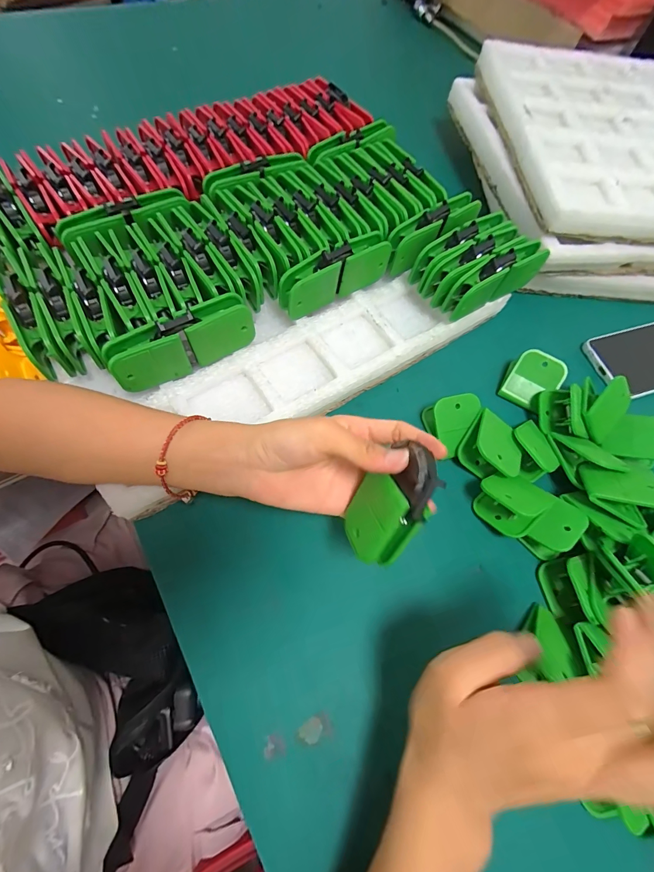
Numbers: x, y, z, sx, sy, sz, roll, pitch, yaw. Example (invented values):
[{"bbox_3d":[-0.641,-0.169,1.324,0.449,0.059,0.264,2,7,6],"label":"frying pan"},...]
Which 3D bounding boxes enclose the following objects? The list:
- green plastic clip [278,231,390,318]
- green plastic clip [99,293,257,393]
[{"bbox_3d":[0.008,-0.150,0.340,0.114,0.056,0.020,-32,71,-18],"label":"green plastic clip"},{"bbox_3d":[-0.116,-0.074,0.294,0.112,0.052,0.024,-32,71,-18],"label":"green plastic clip"}]

